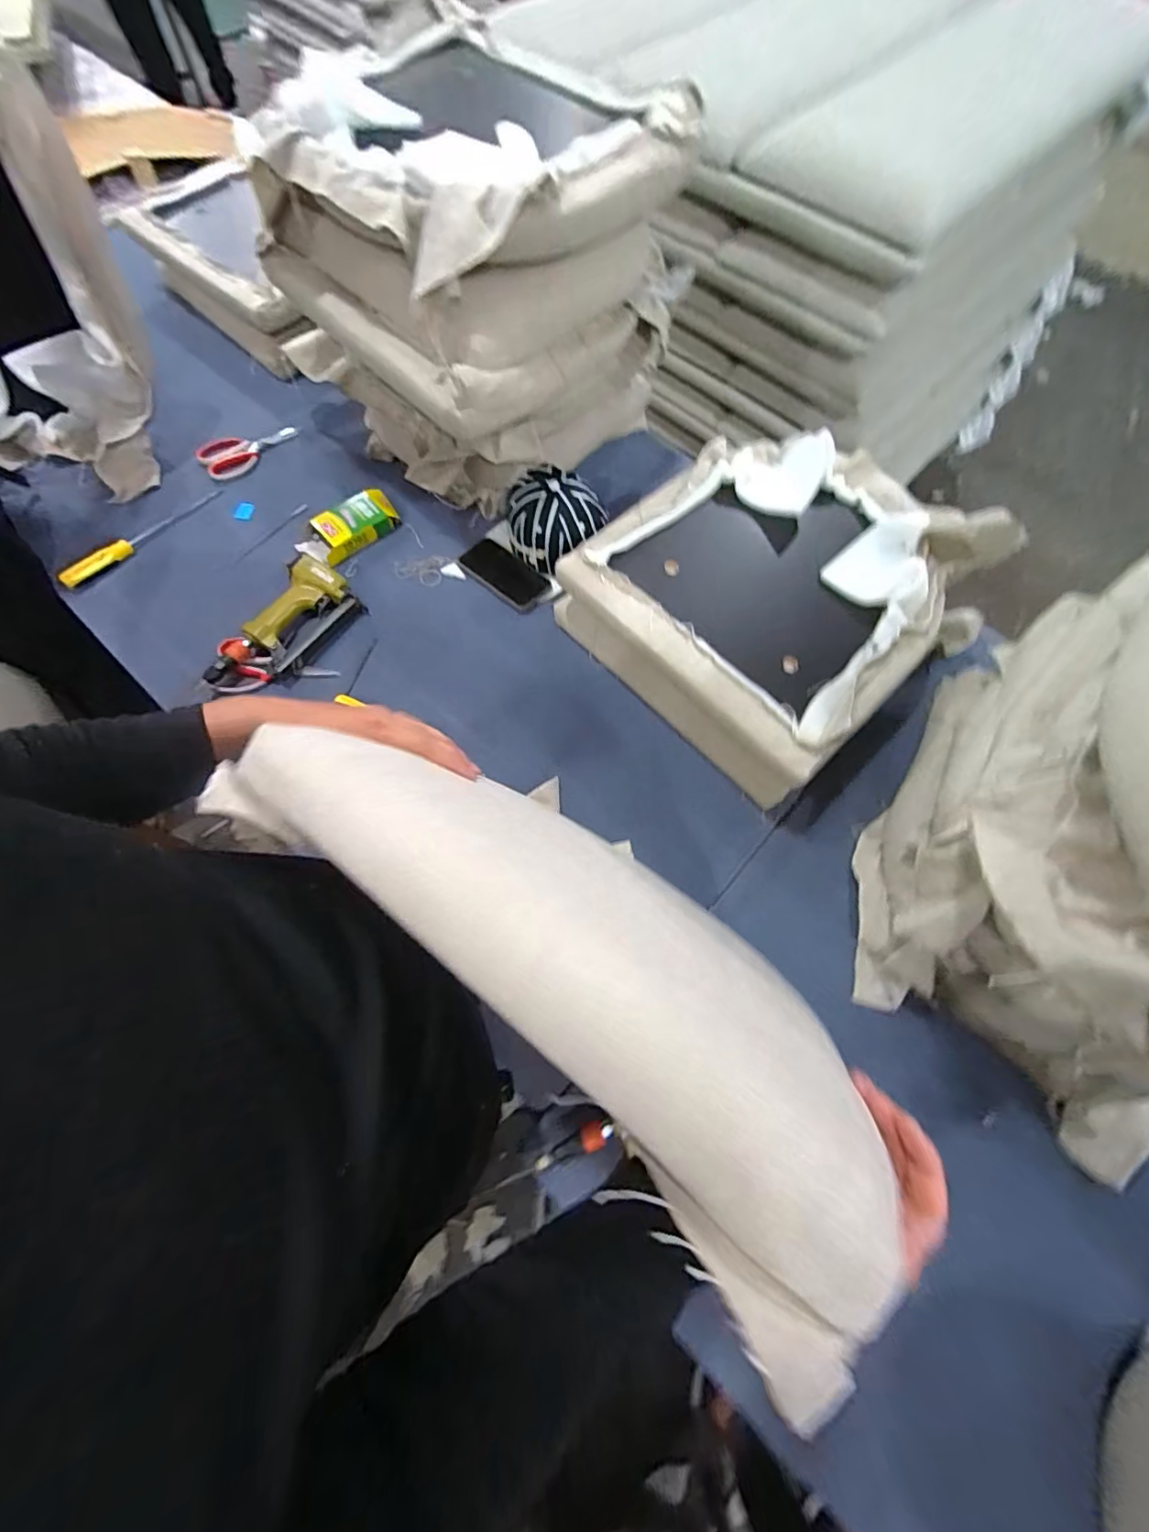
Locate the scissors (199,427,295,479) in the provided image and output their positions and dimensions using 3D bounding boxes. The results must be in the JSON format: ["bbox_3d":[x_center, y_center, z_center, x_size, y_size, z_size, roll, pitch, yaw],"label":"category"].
[{"bbox_3d":[-0.613,-0.604,1.017,0.178,0.019,0.081,-37,74,-15],"label":"scissors"}]

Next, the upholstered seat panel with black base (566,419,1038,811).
[{"bbox_3d":[0.290,-0.271,0.820,0.457,0.185,0.472,43,72,14],"label":"upholstered seat panel with black base"}]

